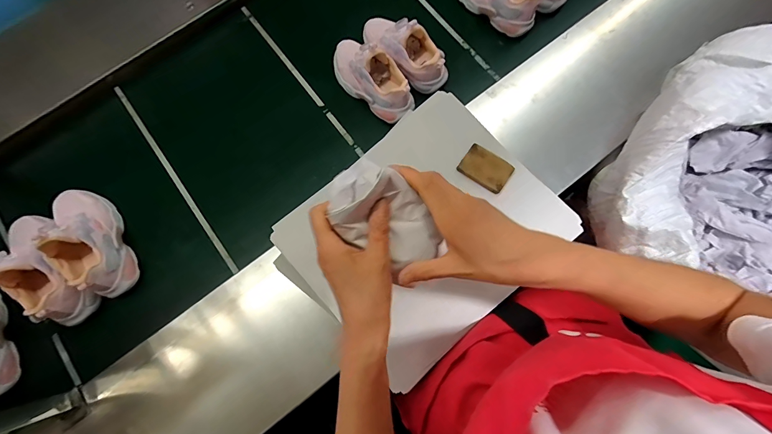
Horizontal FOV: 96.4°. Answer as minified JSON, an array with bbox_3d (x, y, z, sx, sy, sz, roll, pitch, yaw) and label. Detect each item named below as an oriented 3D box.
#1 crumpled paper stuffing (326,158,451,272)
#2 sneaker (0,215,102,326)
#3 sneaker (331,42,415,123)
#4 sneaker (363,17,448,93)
[{"bbox_3d":[-0.003,0.000,0.315,0.074,0.040,0.110,-40,80,-7],"label":"crumpled paper stuffing"},{"bbox_3d":[-0.583,0.080,0.564,0.080,0.109,0.213,-37,80,-7],"label":"sneaker"},{"bbox_3d":[-0.030,-0.269,0.645,0.197,0.094,0.074,42,82,9],"label":"sneaker"},{"bbox_3d":[0.033,-0.331,0.652,0.069,0.087,0.197,-41,81,-7],"label":"sneaker"}]

